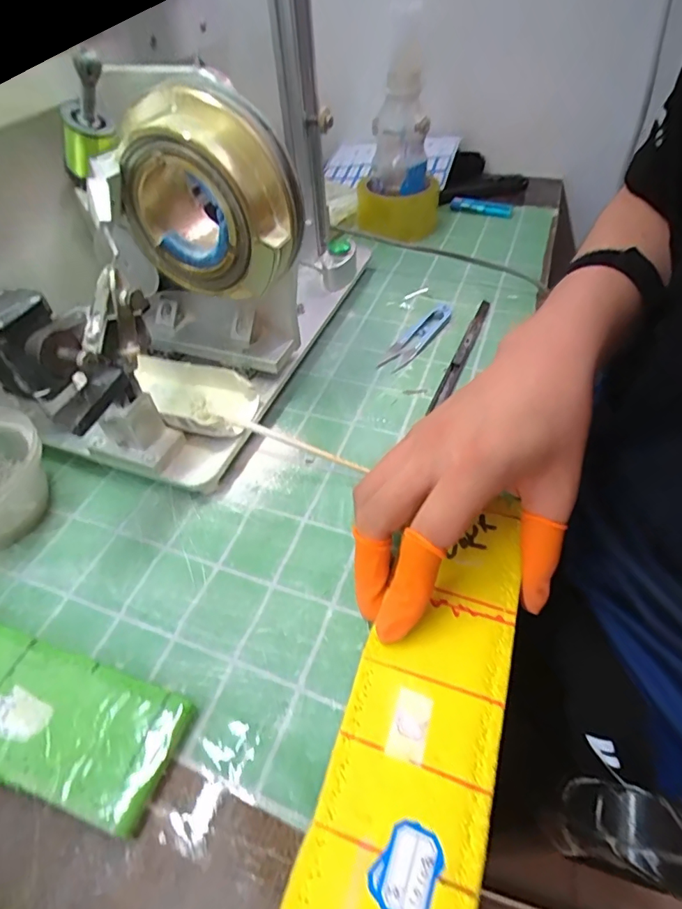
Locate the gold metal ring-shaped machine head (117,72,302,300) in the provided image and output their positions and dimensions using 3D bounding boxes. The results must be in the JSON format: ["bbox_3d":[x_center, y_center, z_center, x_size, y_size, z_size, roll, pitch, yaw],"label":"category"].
[{"bbox_3d":[-0.079,-0.155,0.285,0.104,0.099,0.047,13,50,15],"label":"gold metal ring-shaped machine head"}]

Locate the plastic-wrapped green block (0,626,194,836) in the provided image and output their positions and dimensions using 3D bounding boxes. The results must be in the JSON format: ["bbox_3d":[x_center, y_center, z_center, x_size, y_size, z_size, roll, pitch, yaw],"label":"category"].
[{"bbox_3d":[-0.170,0.124,0.242,0.185,0.014,0.055,12,51,14],"label":"plastic-wrapped green block"}]

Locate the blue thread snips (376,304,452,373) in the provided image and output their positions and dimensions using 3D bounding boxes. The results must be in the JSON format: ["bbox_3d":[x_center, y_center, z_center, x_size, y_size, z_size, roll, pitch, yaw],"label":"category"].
[{"bbox_3d":[0.071,-0.109,0.438,0.026,0.008,0.105,29,56,25],"label":"blue thread snips"}]

